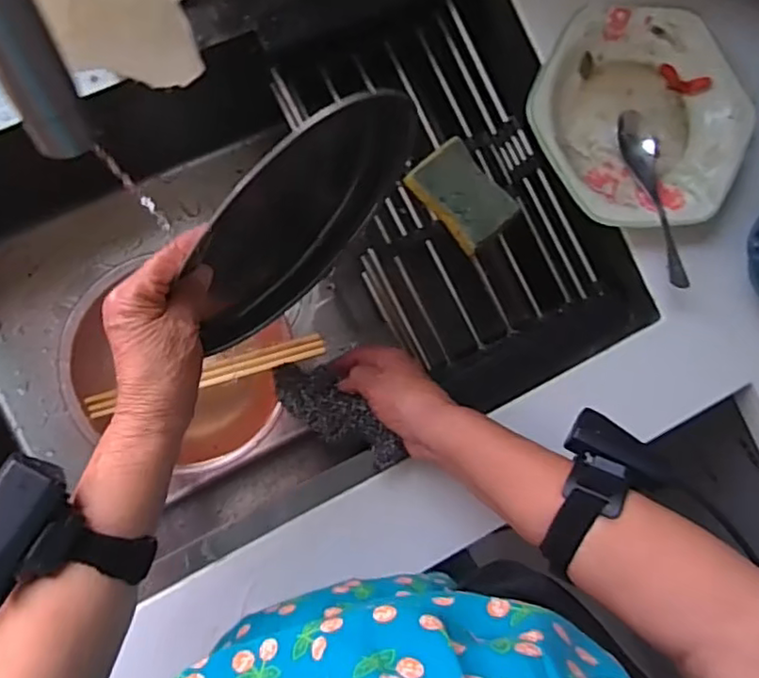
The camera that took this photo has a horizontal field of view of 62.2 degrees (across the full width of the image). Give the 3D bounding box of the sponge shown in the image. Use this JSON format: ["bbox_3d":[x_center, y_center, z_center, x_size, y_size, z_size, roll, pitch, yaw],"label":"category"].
[{"bbox_3d":[0.078,-0.137,0.601,0.061,0.034,0.096,-42,95,-8],"label":"sponge"}]

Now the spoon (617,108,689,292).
[{"bbox_3d":[0.241,-0.121,0.546,0.027,0.032,0.155,-16,91,-9],"label":"spoon"}]

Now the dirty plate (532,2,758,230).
[{"bbox_3d":[0.225,-0.193,0.549,0.188,0.032,0.184,0,88,-9],"label":"dirty plate"}]

